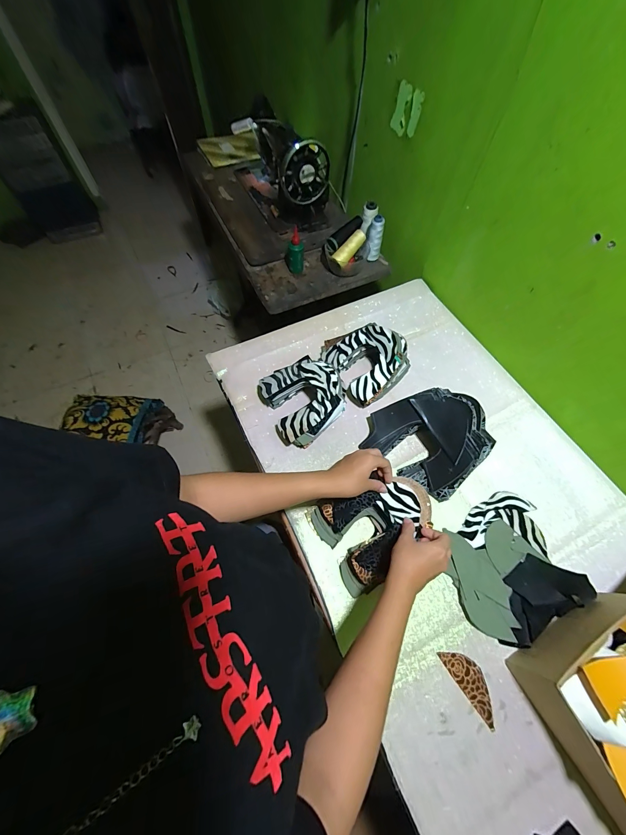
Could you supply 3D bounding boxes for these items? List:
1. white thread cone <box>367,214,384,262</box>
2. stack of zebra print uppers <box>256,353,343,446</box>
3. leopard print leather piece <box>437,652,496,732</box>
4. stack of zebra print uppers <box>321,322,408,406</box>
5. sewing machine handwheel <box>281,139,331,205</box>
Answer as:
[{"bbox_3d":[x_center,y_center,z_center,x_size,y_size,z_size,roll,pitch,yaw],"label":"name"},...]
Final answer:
[{"bbox_3d":[0.171,-0.486,0.846,0.040,0.121,0.040,14,64,6],"label":"white thread cone"},{"bbox_3d":[-0.014,-0.041,0.630,0.161,0.078,0.168,-24,66,-12],"label":"stack of zebra print uppers"},{"bbox_3d":[0.239,0.397,0.456,0.040,0.004,0.101,-31,68,-15],"label":"leopard print leather piece"},{"bbox_3d":[0.123,-0.136,0.678,0.162,0.087,0.177,-31,68,-15],"label":"stack of zebra print uppers"},{"bbox_3d":[-0.020,-0.632,0.777,0.127,0.150,0.037,-22,76,0],"label":"sewing machine handwheel"}]

